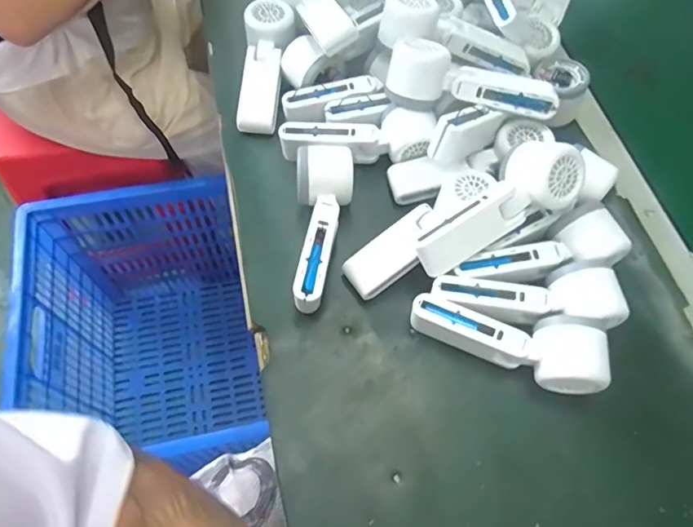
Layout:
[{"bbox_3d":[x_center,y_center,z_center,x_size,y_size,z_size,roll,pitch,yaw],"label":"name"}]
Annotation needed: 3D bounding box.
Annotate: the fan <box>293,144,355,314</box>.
[{"bbox_3d":[-0.021,-0.034,0.483,0.054,0.051,0.155,0,63,-2],"label":"fan"}]

